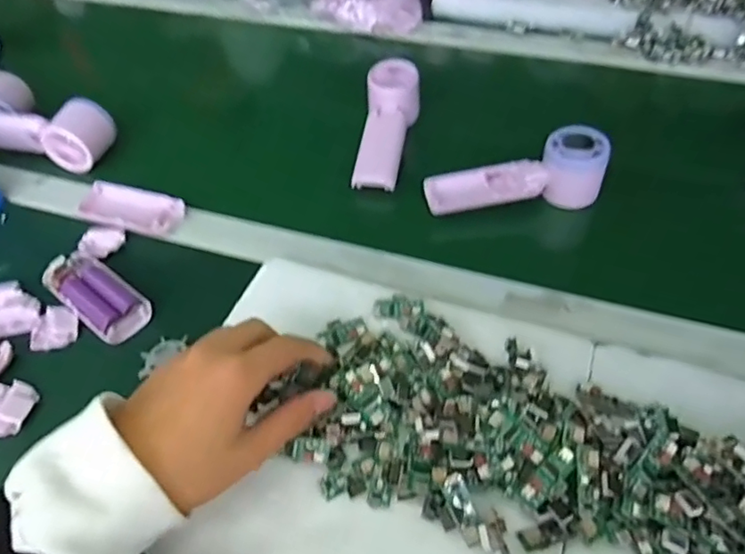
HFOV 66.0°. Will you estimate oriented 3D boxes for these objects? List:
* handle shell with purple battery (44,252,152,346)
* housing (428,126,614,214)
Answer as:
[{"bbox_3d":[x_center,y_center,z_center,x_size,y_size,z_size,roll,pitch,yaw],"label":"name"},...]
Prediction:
[{"bbox_3d":[-0.232,0.014,0.481,0.104,0.016,0.046,32,57,27],"label":"handle shell with purple battery"},{"bbox_3d":[0.131,-0.099,0.535,0.160,0.051,0.054,-5,49,-1],"label":"housing"}]

